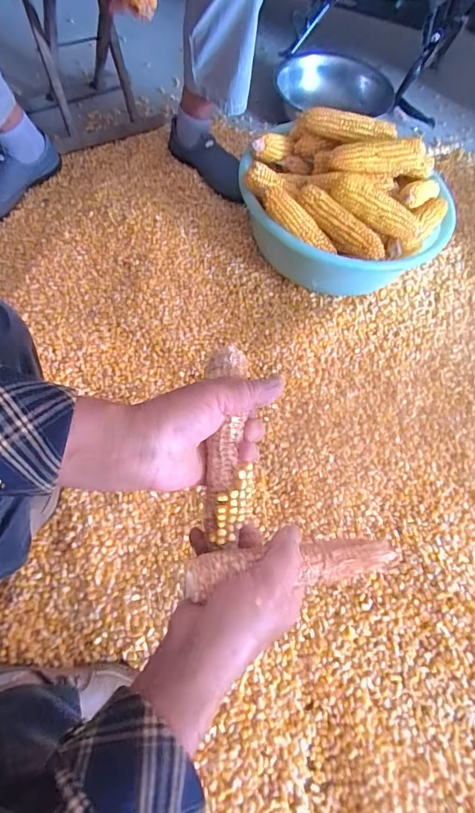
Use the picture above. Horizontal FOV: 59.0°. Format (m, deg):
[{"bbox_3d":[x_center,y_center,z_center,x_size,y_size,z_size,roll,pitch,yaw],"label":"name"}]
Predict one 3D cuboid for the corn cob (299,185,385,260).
[{"bbox_3d":[0.185,-0.330,0.763,0.192,0.048,0.049,41,67,13],"label":"corn cob"}]

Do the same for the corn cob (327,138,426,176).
[{"bbox_3d":[0.260,-0.466,0.798,0.175,0.057,0.048,6,61,14],"label":"corn cob"}]

